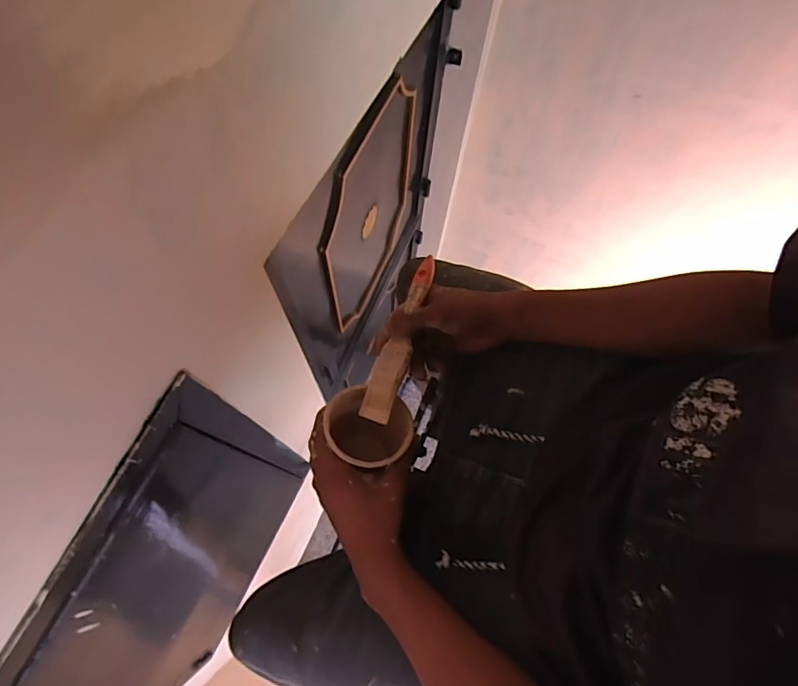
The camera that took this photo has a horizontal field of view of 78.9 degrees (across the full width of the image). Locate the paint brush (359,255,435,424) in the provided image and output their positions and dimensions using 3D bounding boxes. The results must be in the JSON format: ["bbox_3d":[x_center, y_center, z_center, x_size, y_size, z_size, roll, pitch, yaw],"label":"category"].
[{"bbox_3d":[0.003,-0.008,0.492,0.035,0.008,0.178,13,76,30],"label":"paint brush"}]

